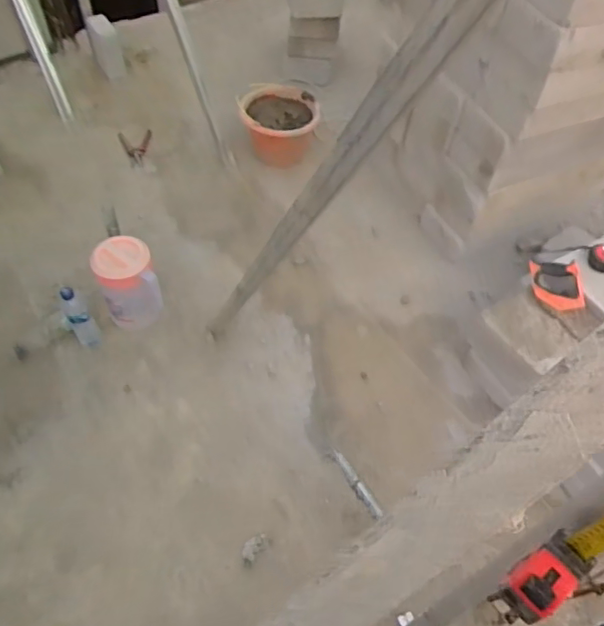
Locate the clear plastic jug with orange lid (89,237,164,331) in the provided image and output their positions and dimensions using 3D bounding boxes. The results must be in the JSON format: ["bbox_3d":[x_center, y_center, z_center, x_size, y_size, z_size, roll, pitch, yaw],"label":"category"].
[{"bbox_3d":[-0.486,-0.078,1.596,0.154,0.247,0.160,2,54,-2],"label":"clear plastic jug with orange lid"}]

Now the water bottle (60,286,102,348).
[{"bbox_3d":[-0.610,-0.002,1.540,0.066,0.231,0.076,-26,60,-21],"label":"water bottle"}]

